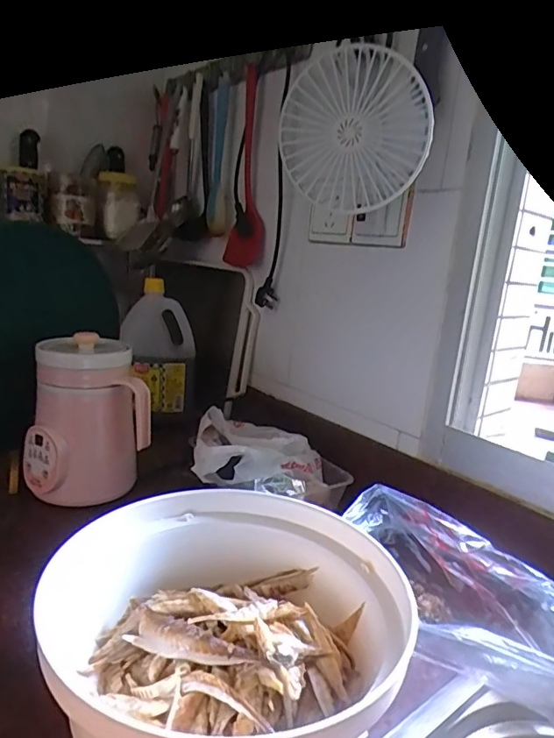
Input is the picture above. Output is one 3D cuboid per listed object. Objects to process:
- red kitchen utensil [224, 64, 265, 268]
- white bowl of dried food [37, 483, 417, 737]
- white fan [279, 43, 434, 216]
[{"bbox_3d":[-0.048,-0.313,0.809,0.027,0.291,0.088,-11,20,-41],"label":"red kitchen utensil"},{"bbox_3d":[-0.023,0.186,0.361,0.218,0.093,0.212,5,14,-1],"label":"white bowl of dried food"},{"bbox_3d":[0.079,-0.240,0.519,0.144,0.141,0.062,5,14,-2],"label":"white fan"}]

